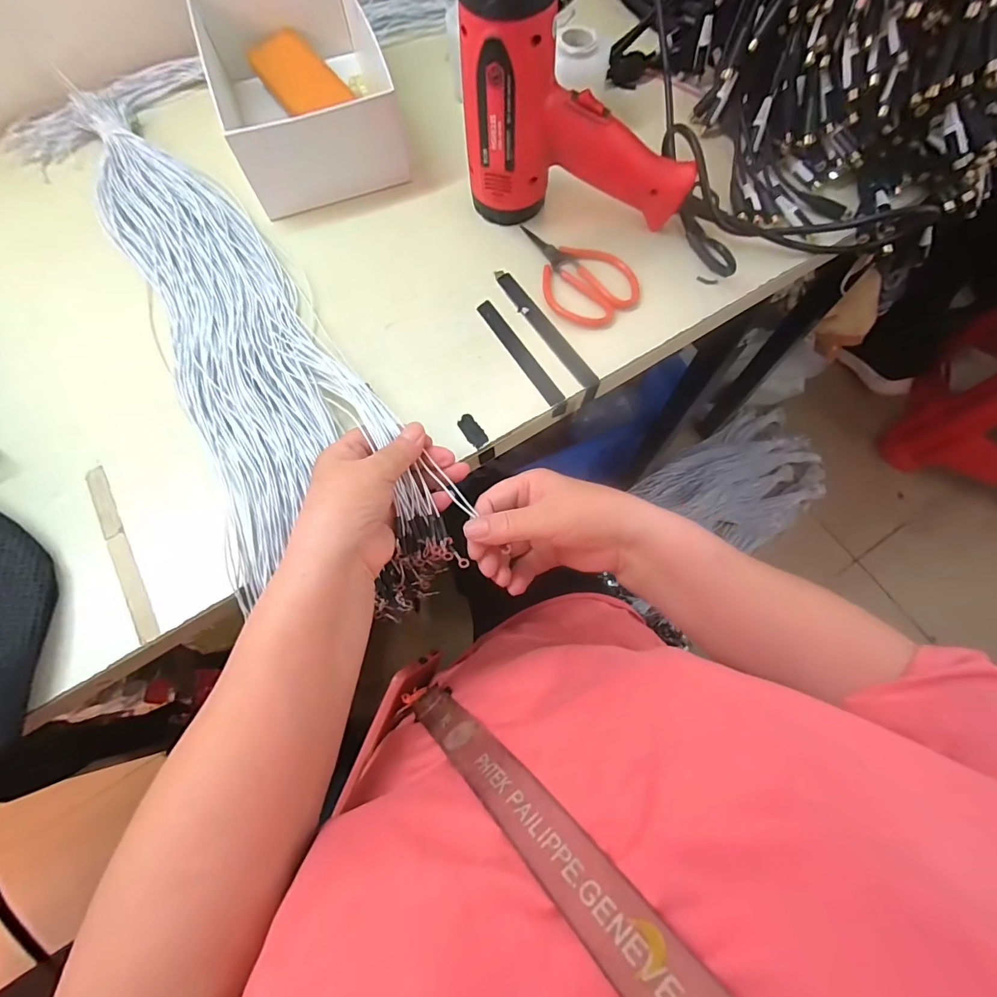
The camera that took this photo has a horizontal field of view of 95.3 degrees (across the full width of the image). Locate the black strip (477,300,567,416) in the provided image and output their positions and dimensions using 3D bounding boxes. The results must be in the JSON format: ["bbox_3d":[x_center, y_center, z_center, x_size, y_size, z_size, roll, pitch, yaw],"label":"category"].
[{"bbox_3d":[0.019,-0.122,0.396,0.015,0.016,0.123,-30,73,-8],"label":"black strip"}]

